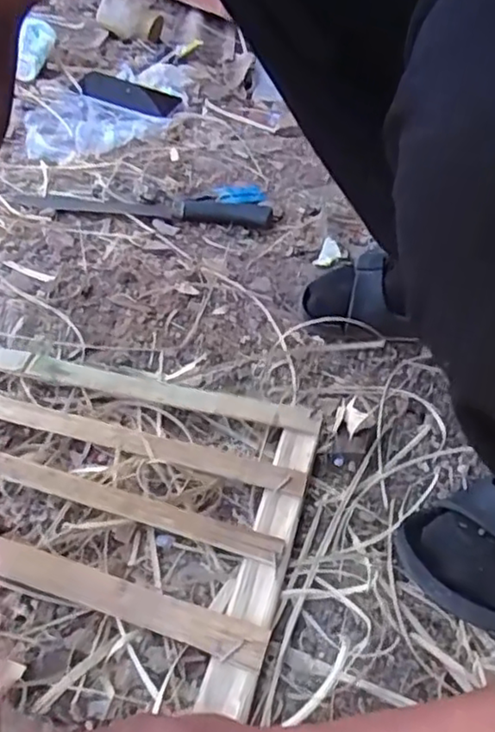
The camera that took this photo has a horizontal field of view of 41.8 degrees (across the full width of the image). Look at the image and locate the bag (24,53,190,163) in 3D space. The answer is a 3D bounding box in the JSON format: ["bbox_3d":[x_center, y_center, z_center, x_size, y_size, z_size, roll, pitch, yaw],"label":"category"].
[{"bbox_3d":[-0.188,-0.384,0.958,0.143,0.031,0.405,19,43,15],"label":"bag"}]

